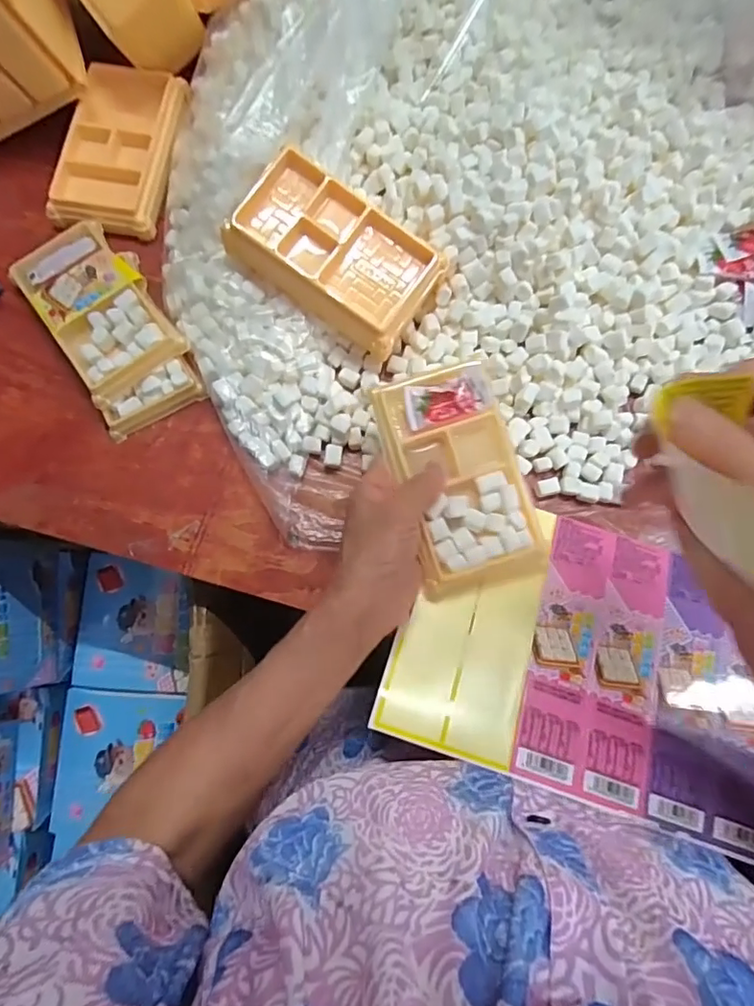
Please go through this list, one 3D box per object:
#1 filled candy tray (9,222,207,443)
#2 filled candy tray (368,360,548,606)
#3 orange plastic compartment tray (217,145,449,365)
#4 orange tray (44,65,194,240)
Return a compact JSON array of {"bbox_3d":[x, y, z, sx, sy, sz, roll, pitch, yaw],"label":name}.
[{"bbox_3d":[-0.199,-0.134,0.401,0.079,0.020,0.158,-33,85,-1],"label":"filled candy tray"},{"bbox_3d":[0.053,-0.015,0.356,0.077,0.028,0.141,-17,85,0],"label":"filled candy tray"},{"bbox_3d":[-0.030,-0.175,0.386,0.138,0.043,0.081,33,82,7],"label":"orange plastic compartment tray"},{"bbox_3d":[-0.203,-0.283,0.440,0.080,0.020,0.136,13,80,3],"label":"orange tray"}]

